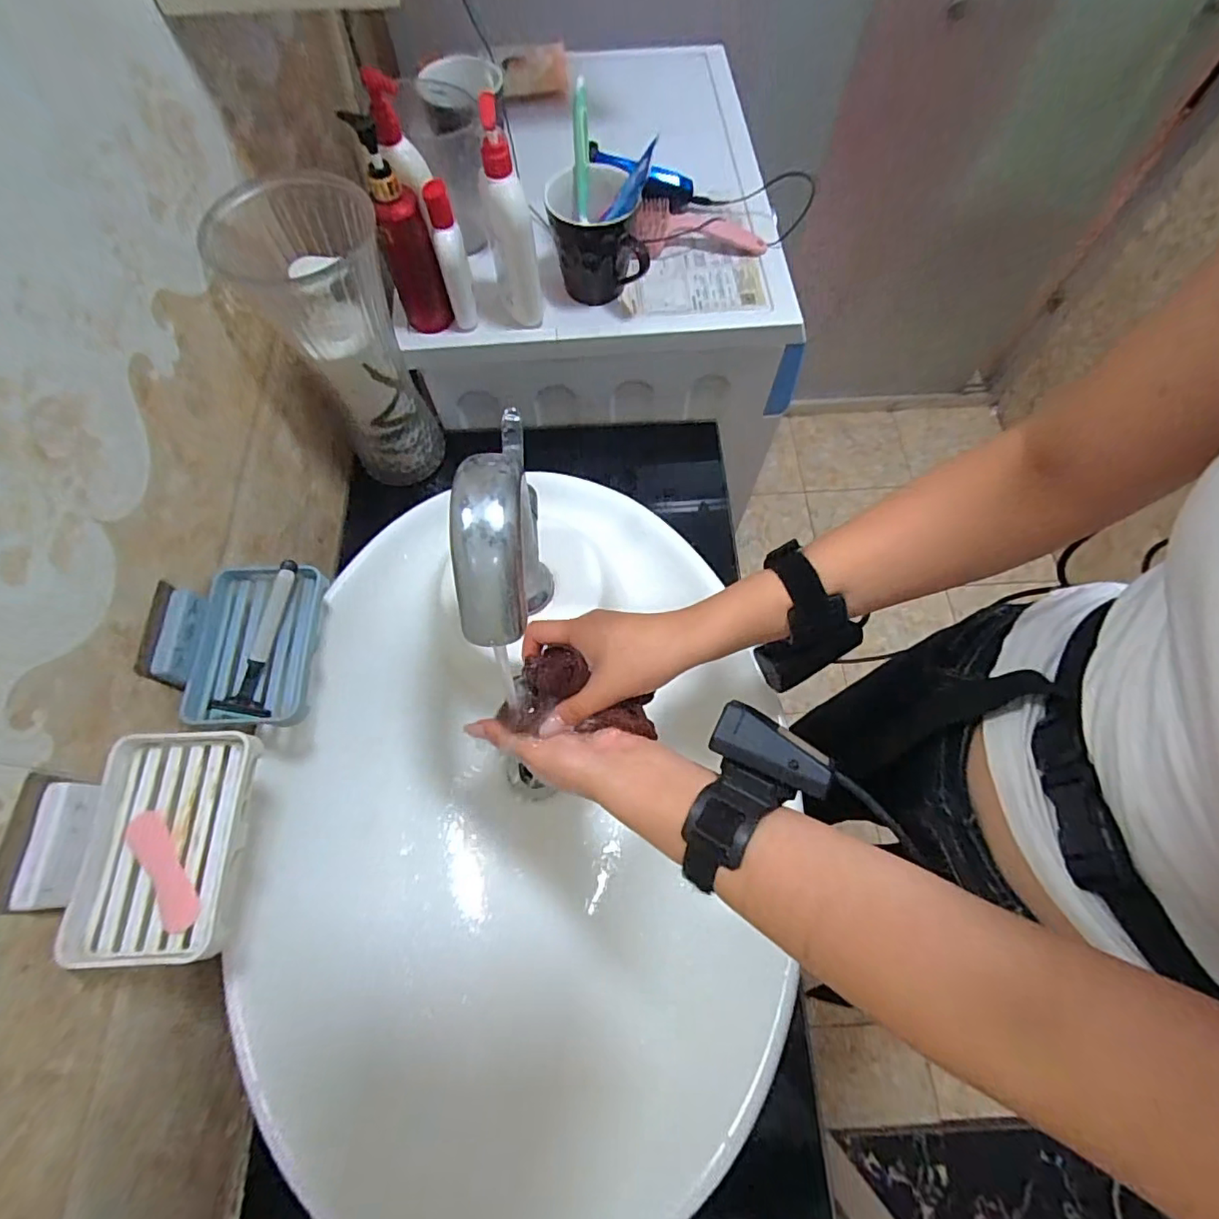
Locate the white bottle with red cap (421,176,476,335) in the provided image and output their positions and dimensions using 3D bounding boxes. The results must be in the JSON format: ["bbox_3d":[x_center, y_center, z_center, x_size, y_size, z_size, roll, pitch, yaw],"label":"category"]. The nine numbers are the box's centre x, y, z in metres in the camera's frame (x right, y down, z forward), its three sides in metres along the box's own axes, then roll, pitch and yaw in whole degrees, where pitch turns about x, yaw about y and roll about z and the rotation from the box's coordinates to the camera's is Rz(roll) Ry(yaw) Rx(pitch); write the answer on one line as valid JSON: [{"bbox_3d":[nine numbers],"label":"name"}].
[{"bbox_3d":[-0.163,-0.363,0.600,0.027,0.137,0.030,-29,70,-12],"label":"white bottle with red cap"}]

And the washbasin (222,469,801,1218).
[{"bbox_3d":[-0.091,0.168,0.507,0.375,0.138,0.545,-3,67,-1],"label":"washbasin"}]

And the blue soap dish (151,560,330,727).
[{"bbox_3d":[-0.277,0.021,0.437,0.093,0.050,0.129,-2,67,-1],"label":"blue soap dish"}]

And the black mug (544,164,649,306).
[{"bbox_3d":[-0.012,-0.408,0.640,0.106,0.104,0.107,1,67,1],"label":"black mug"}]

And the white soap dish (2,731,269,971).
[{"bbox_3d":[-0.268,0.135,0.337,0.095,0.051,0.128,-2,67,-1],"label":"white soap dish"}]

